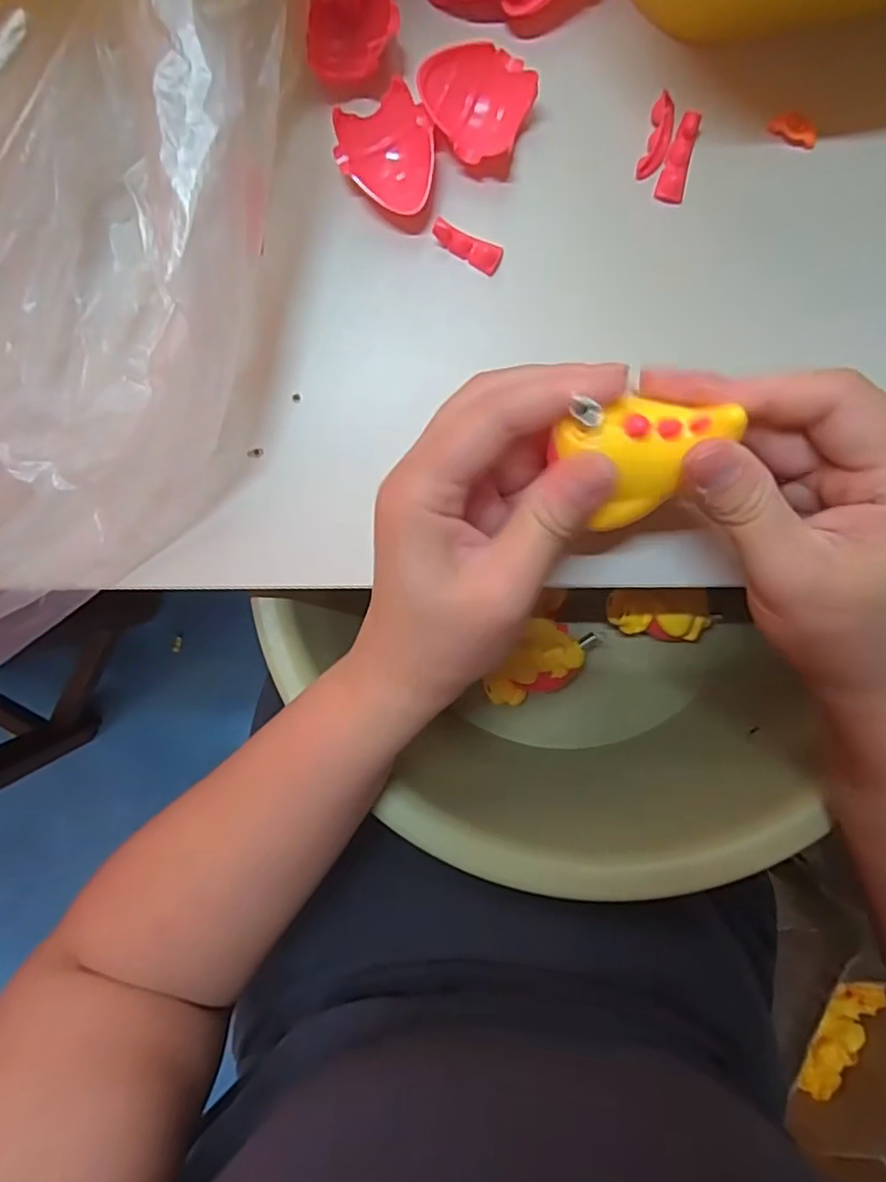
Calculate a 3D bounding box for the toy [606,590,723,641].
[{"bbox_3d":[0.137,0.014,0.385,0.060,0.028,0.034,1,98,2],"label":"toy"}]

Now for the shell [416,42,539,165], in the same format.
[{"bbox_3d":[0.011,-0.192,0.243,0.043,0.011,0.039,20,98,0],"label":"shell"}]

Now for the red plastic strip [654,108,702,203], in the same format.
[{"bbox_3d":[0.095,-0.174,0.246,0.011,0.004,0.031,13,114,1],"label":"red plastic strip"}]

